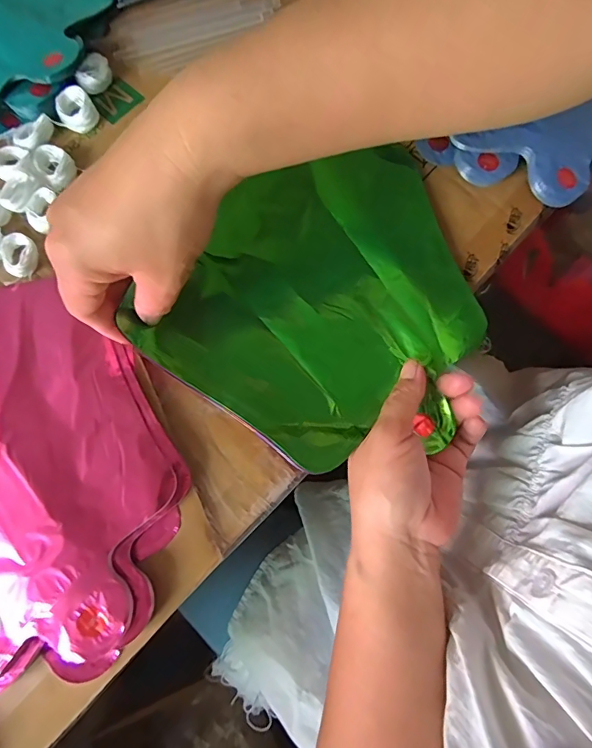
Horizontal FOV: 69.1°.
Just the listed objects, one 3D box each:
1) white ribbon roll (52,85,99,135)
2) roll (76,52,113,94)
[{"bbox_3d":[-0.164,-0.196,0.320,0.028,0.015,0.030,0,77,0],"label":"white ribbon roll"},{"bbox_3d":[-0.154,-0.229,0.327,0.026,0.010,0.029,-24,79,-5],"label":"roll"}]

